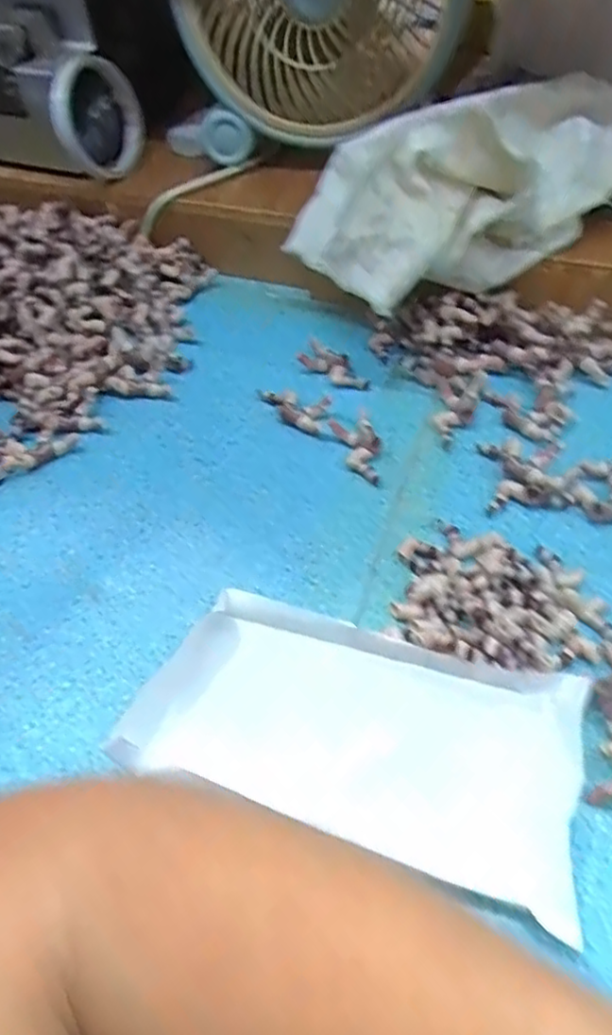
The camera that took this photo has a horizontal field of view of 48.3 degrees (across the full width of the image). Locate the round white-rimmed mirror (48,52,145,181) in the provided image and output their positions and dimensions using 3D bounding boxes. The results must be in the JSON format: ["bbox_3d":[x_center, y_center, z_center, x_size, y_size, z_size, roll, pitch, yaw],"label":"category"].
[{"bbox_3d":[-0.162,-0.311,0.538,0.030,0.085,0.106,6,56,9],"label":"round white-rimmed mirror"}]

